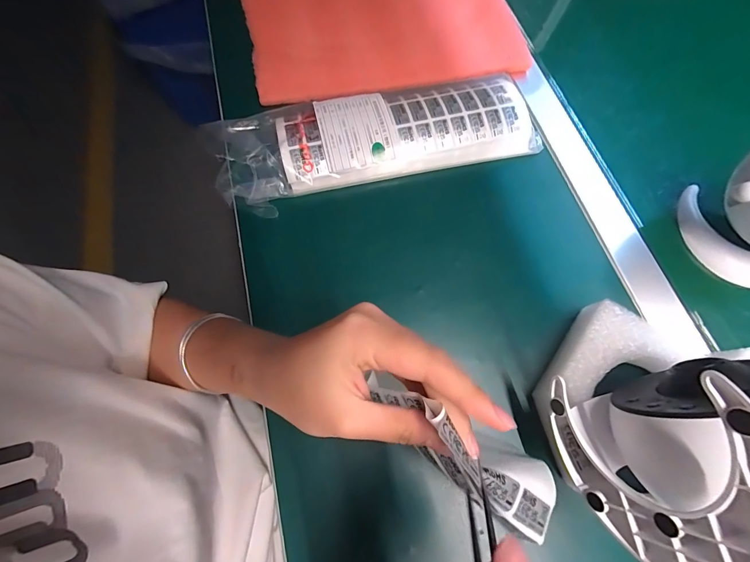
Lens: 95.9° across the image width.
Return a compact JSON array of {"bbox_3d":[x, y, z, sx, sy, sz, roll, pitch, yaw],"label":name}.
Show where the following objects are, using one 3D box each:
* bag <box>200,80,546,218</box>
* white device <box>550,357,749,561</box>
[{"bbox_3d":[-0.001,-0.160,0.363,0.336,0.030,0.109,-13,78,-3],"label":"bag"},{"bbox_3d":[0.185,0.097,0.189,0.114,0.117,0.103,-11,70,-3],"label":"white device"}]

